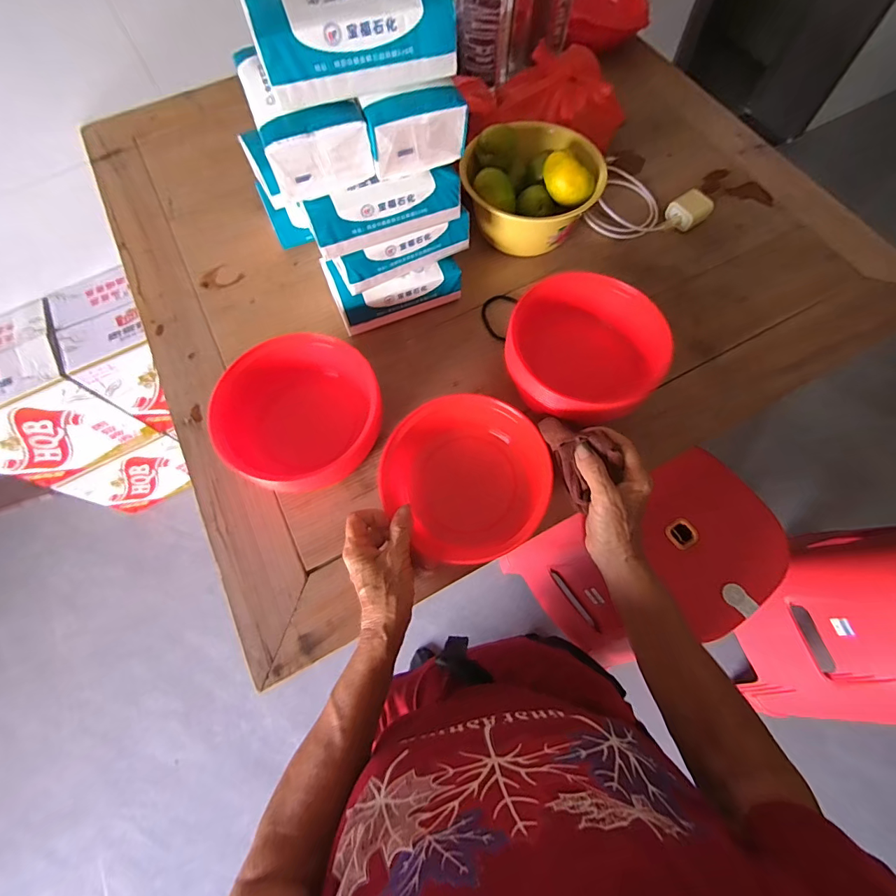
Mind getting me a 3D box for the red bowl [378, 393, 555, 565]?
[{"bbox_3d":[0.017,0.033,0.453,0.166,0.060,0.164,-1,68,2],"label":"red bowl"}]

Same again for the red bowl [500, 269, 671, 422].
[{"bbox_3d":[0.152,-0.107,0.479,0.168,0.054,0.160,-1,68,2],"label":"red bowl"}]

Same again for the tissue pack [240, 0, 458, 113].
[{"bbox_3d":[-0.079,-0.345,0.356,0.161,0.055,0.084,-14,69,-4],"label":"tissue pack"}]

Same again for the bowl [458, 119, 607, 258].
[{"bbox_3d":[0.111,-0.344,0.588,0.180,0.106,0.143,-8,68,-1],"label":"bowl"}]

